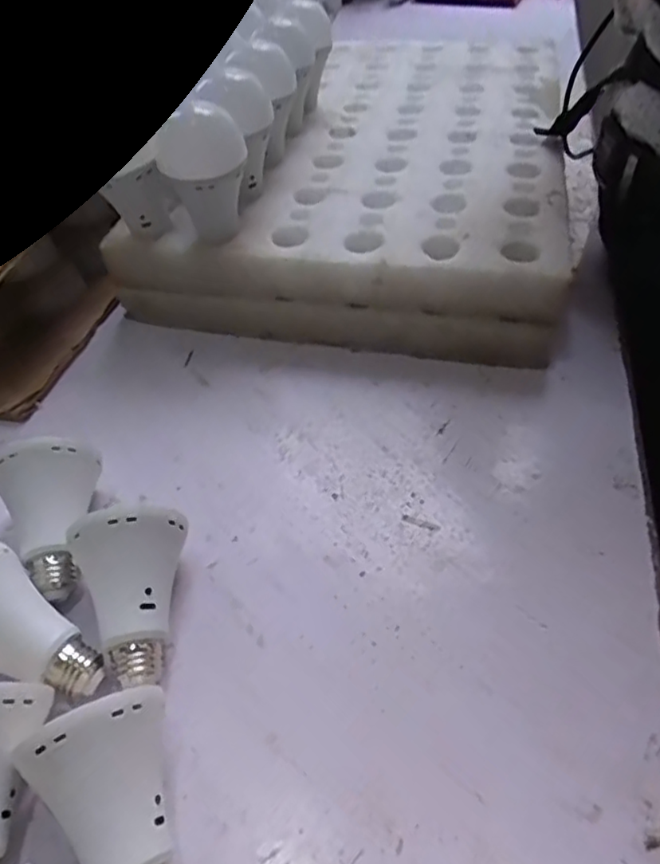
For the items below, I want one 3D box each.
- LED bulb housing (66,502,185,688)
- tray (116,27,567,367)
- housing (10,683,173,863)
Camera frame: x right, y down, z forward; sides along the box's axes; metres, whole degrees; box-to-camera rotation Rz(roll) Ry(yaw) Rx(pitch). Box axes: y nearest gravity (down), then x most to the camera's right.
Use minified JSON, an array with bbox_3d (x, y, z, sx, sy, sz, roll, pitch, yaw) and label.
[{"bbox_3d":[-0.101,0.086,0.333,0.059,0.059,0.081,-13,48,-11],"label":"LED bulb housing"},{"bbox_3d":[0.069,-0.286,0.669,0.366,0.080,0.531,10,48,11],"label":"tray"},{"bbox_3d":[-0.084,0.160,0.262,0.059,0.059,0.084,-26,51,-22],"label":"housing"}]

